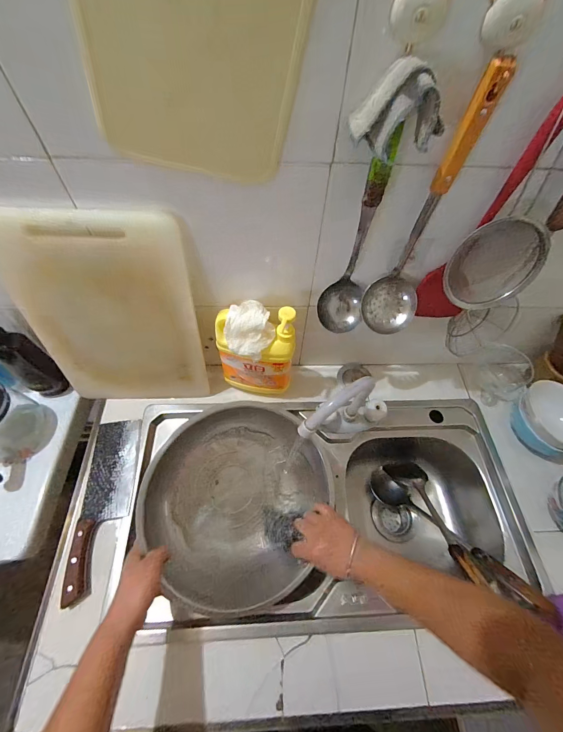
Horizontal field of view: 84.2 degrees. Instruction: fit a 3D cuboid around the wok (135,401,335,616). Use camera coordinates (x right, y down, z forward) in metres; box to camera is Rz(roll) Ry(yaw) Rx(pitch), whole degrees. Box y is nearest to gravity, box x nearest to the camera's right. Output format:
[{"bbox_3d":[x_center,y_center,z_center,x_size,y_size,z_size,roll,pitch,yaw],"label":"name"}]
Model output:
[{"bbox_3d":[-0.067,0.239,0.567,0.347,0.090,0.347,4,74,-16],"label":"wok"}]

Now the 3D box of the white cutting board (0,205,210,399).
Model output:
[{"bbox_3d":[-0.290,-0.068,0.548,0.278,0.392,0.017,1,45,-3],"label":"white cutting board"}]

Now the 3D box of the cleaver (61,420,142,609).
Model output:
[{"bbox_3d":[-0.324,0.248,0.581,0.088,0.016,0.304,-5,58,-6],"label":"cleaver"}]

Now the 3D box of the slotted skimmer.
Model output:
[{"bbox_3d":[0.189,-0.174,0.417,0.080,0.334,0.073,31,62,16],"label":"slotted skimmer"}]

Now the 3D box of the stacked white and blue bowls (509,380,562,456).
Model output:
[{"bbox_3d":[0.549,0.118,0.638,0.120,0.092,0.148,-33,65,-21],"label":"stacked white and blue bowls"}]

